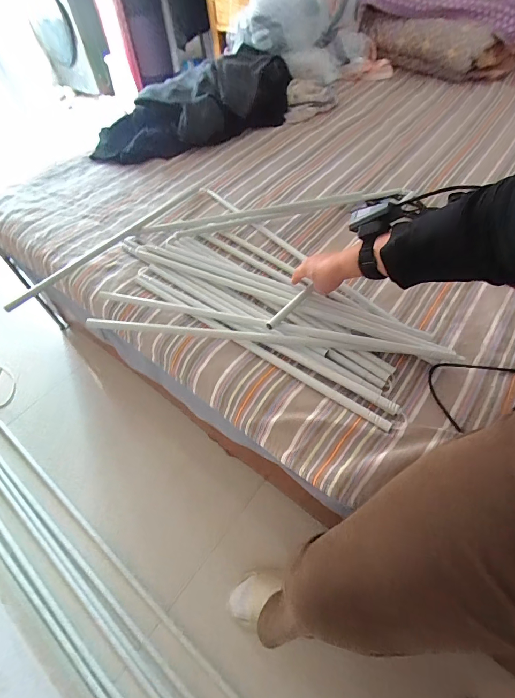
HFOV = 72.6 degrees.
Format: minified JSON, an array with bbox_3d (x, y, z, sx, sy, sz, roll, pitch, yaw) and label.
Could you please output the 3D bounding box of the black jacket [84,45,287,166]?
[{"bbox_3d":[-0.198,-0.795,1.139,0.695,0.156,0.351,-31,56,-18],"label":"black jacket"}]

